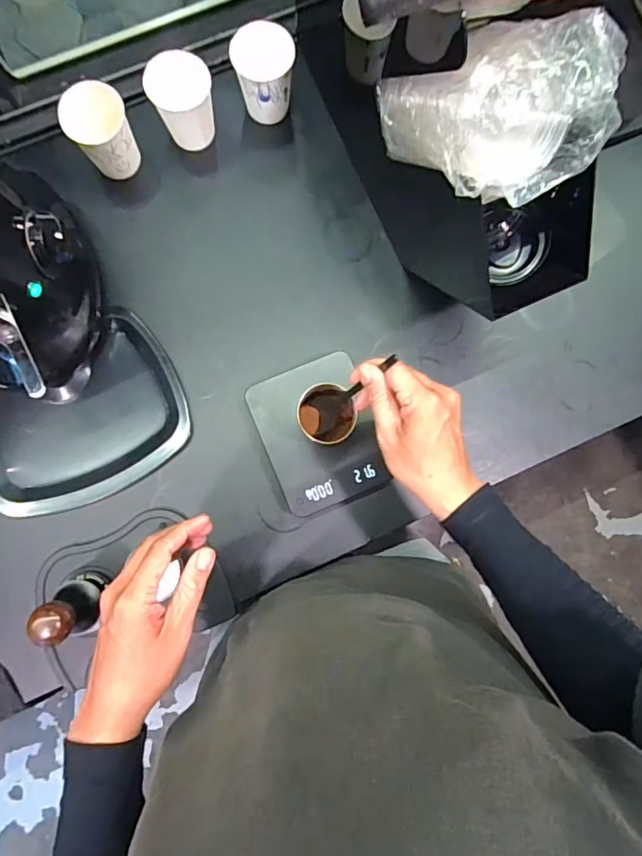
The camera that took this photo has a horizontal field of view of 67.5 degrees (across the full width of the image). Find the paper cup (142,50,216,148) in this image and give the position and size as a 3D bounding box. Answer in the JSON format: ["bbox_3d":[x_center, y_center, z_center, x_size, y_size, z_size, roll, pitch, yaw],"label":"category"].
[{"bbox_3d":[-0.153,-0.365,0.549,0.066,0.092,0.059,-24,85,-3],"label":"paper cup"}]

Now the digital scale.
[{"bbox_3d":[-0.003,0.008,0.545,0.119,0.035,0.158,-19,85,-3],"label":"digital scale"}]

